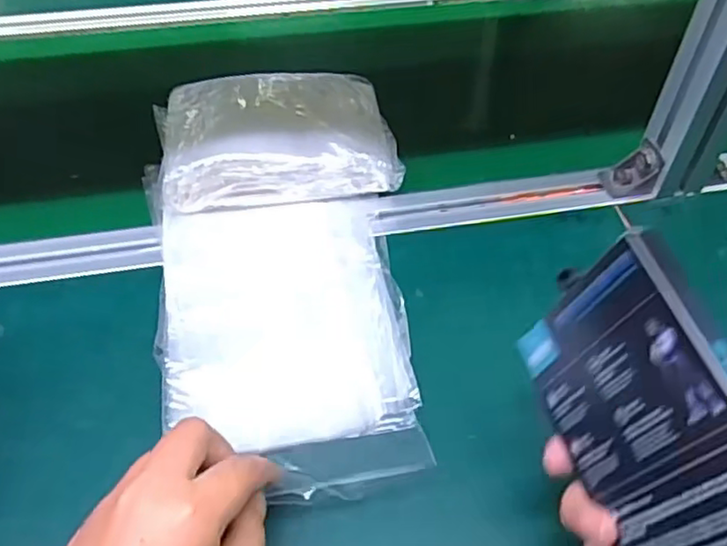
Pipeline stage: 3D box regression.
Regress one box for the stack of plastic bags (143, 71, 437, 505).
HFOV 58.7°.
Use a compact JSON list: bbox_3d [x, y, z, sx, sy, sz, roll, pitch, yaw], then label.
[{"bbox_3d":[-0.052,-0.022,0.440,0.170,0.042,0.348,-7,55,-8],"label":"stack of plastic bags"}]

